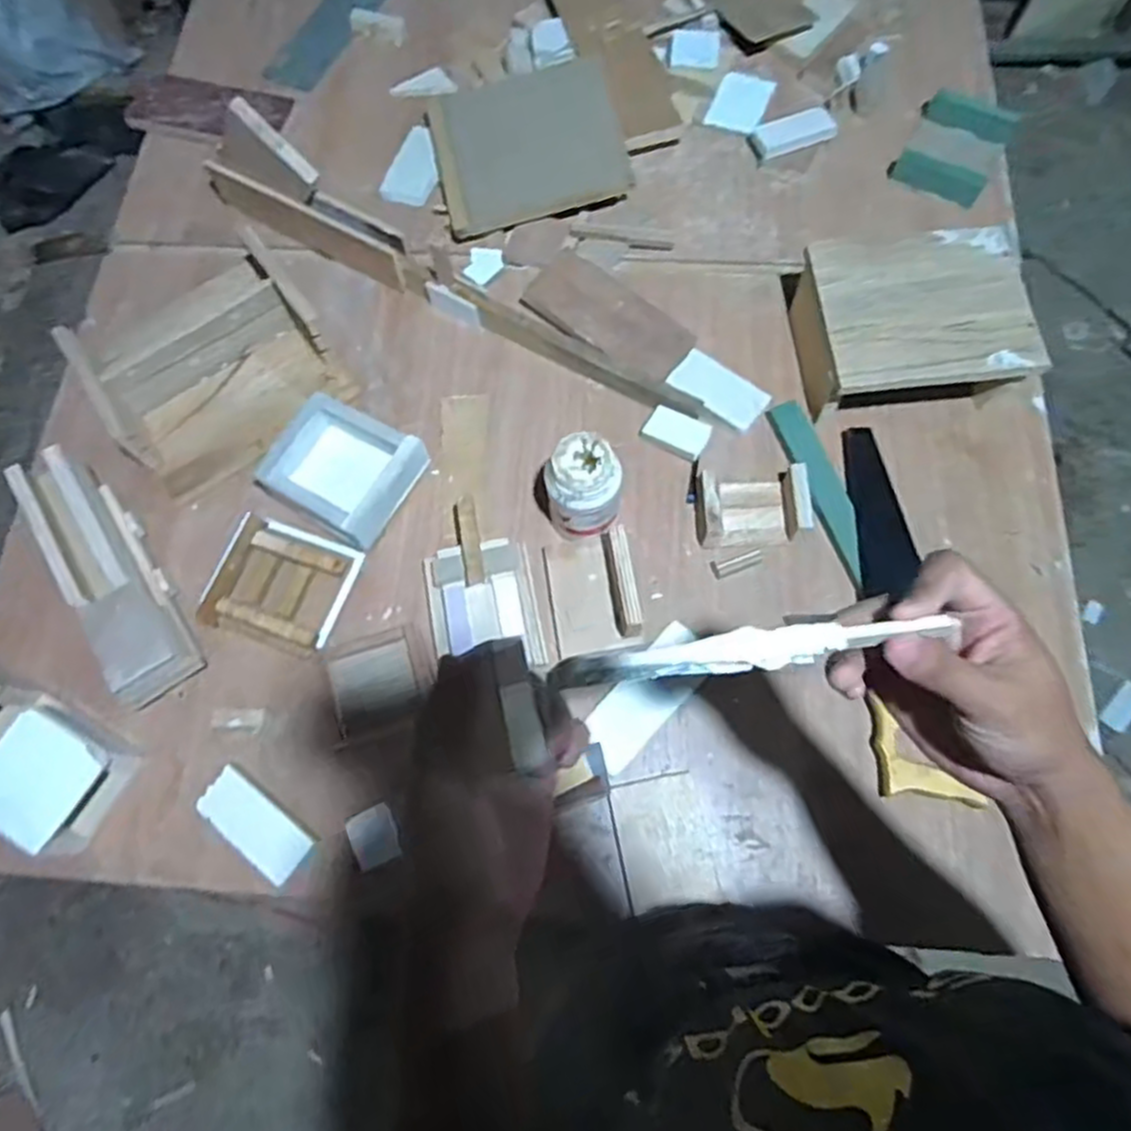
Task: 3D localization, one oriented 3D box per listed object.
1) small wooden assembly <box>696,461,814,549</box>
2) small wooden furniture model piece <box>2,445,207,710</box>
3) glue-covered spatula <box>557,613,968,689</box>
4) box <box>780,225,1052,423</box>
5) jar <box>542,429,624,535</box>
[{"bbox_3d":[0.210,-0.067,0.826,0.121,0.036,0.078,-5,71,-1],"label":"small wooden assembly"},{"bbox_3d":[-0.488,0.007,0.788,0.077,0.075,0.294,-32,74,-10],"label":"small wooden furniture model piece"},{"bbox_3d":[0.084,0.034,0.305,0.190,0.012,0.016,-4,70,-21],"label":"glue-covered spatula"},{"bbox_3d":[0.392,-0.273,0.848,0.224,0.095,0.197,-3,71,-1],"label":"box"},{"bbox_3d":[0.020,-0.080,0.785,0.075,0.119,0.070,0,71,0],"label":"jar"}]

